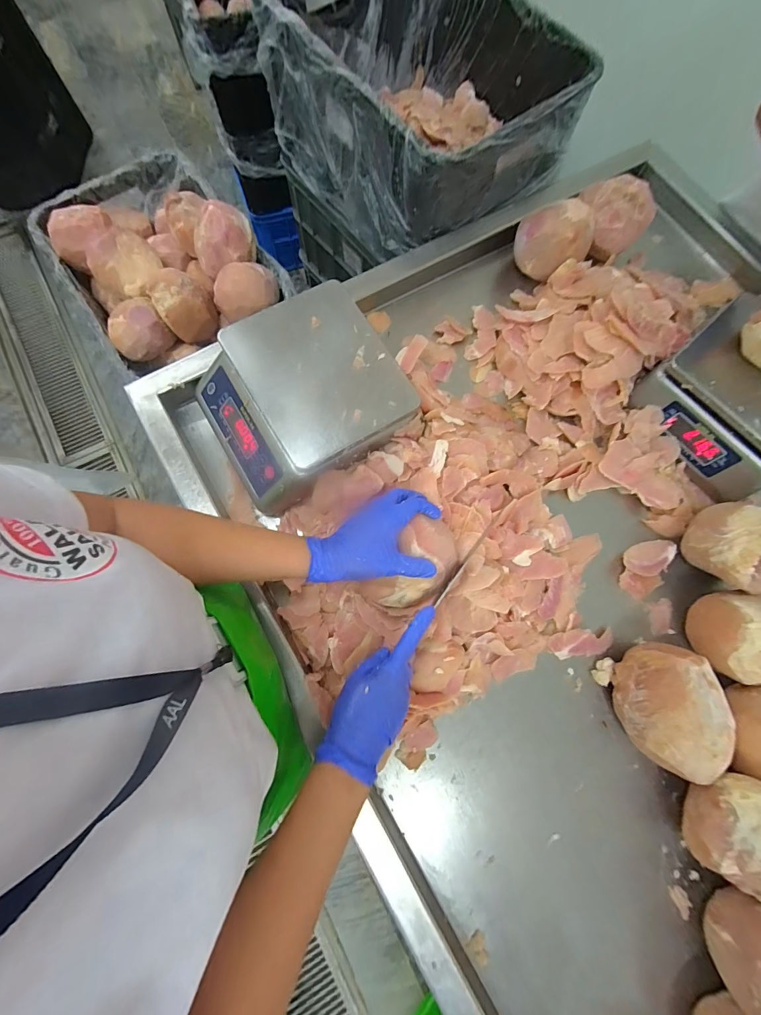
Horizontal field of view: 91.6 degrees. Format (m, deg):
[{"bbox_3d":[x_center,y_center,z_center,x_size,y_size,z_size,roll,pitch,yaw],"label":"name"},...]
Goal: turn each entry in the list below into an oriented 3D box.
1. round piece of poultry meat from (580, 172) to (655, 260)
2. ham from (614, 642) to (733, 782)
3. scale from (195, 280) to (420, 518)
[{"bbox_3d":[0.402,-0.498,0.645,0.101,0.102,0.101,0,76,-2],"label":"round piece of poultry meat"},{"bbox_3d":[0.374,0.255,0.477,0.112,0.093,0.151,-6,77,-3],"label":"ham"},{"bbox_3d":[-0.113,-0.152,0.506,0.247,0.096,0.218,-32,79,-9],"label":"scale"}]

